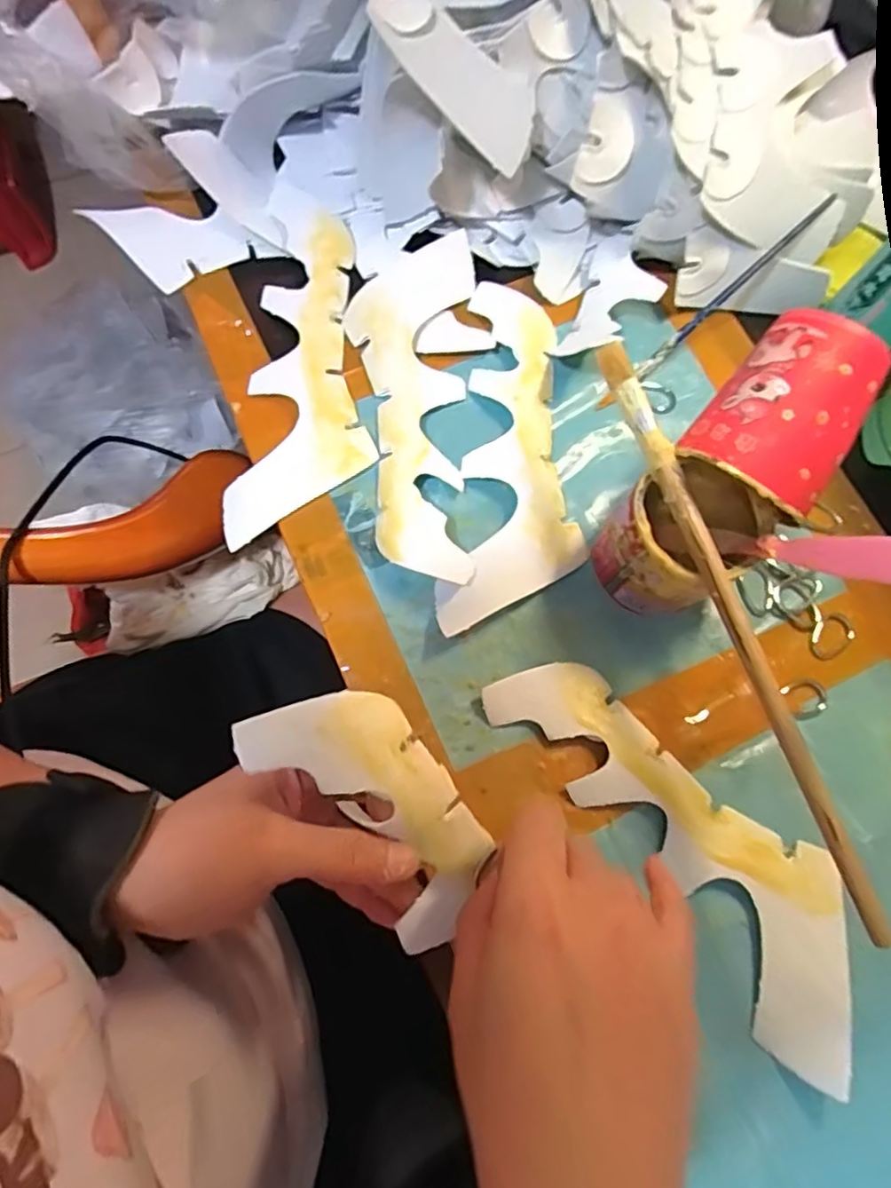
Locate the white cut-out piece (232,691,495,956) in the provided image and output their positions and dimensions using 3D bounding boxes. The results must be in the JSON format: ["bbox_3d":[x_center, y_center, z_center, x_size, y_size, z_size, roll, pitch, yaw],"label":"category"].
[{"bbox_3d":[-0.024,0.088,0.248,0.054,0.013,0.126,-36,110,-9],"label":"white cut-out piece"}]

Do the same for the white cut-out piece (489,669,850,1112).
[{"bbox_3d":[0.117,0.115,0.302,0.075,0.015,0.220,-41,80,-10],"label":"white cut-out piece"}]

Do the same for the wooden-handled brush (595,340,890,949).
[{"bbox_3d":[0.120,0.006,0.260,0.010,0.008,0.264,-18,77,-9],"label":"wooden-handled brush"}]

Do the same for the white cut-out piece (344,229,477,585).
[{"bbox_3d":[-0.018,-0.110,0.355,0.070,0.017,0.214,-2,76,-1],"label":"white cut-out piece"}]

